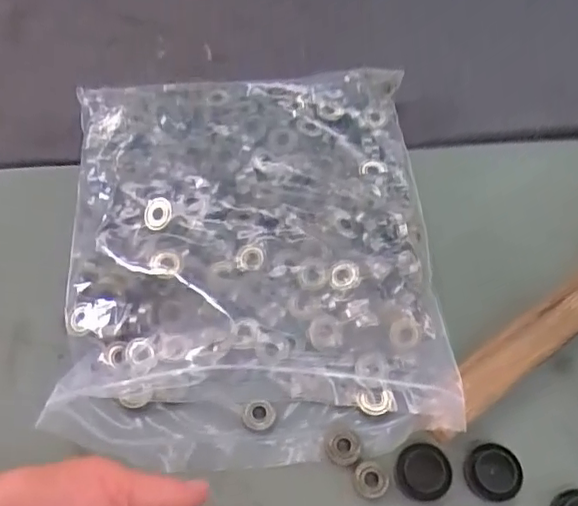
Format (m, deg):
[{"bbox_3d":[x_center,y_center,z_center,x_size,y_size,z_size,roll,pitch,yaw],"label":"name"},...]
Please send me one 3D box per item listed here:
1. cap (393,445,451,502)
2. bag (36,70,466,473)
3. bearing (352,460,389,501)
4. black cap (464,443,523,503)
[{"bbox_3d":[0.079,0.128,0.342,0.031,0.006,0.030,-1,62,-2],"label":"cap"},{"bbox_3d":[-0.027,-0.009,0.385,0.229,0.055,0.268,-4,62,-3],"label":"bag"},{"bbox_3d":[0.048,0.132,0.341,0.020,0.005,0.021,1,62,-1],"label":"bearing"},{"bbox_3d":[0.120,0.129,0.344,0.031,0.004,0.032,1,62,-1],"label":"black cap"}]

